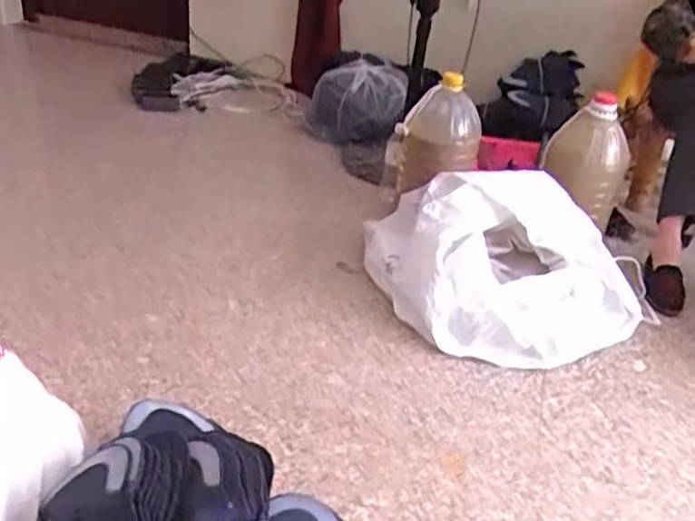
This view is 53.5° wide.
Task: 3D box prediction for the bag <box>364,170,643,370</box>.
[{"bbox_3d":[0.344,0.001,1.484,0.605,0.232,0.424,8,32,1],"label":"bag"}]

